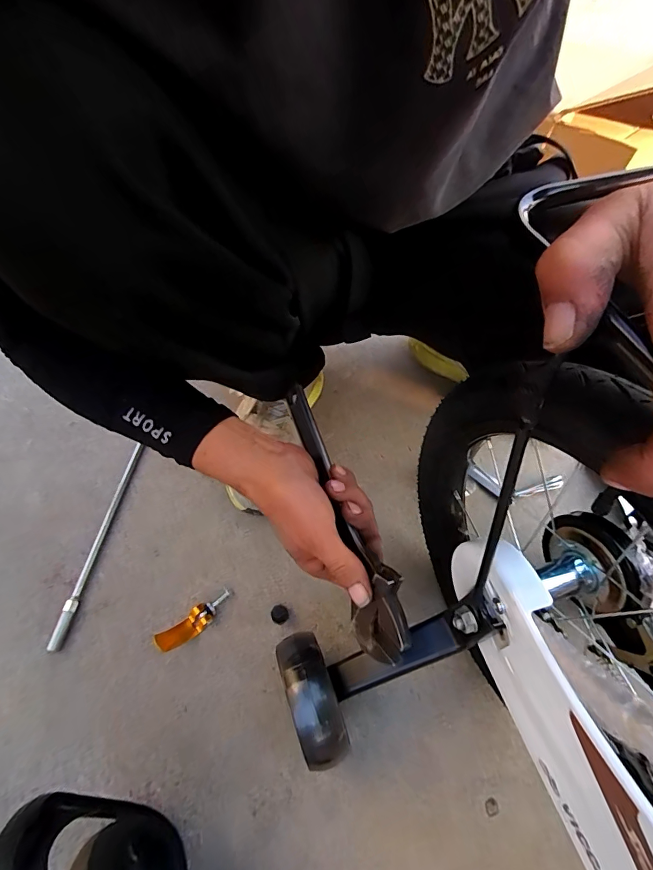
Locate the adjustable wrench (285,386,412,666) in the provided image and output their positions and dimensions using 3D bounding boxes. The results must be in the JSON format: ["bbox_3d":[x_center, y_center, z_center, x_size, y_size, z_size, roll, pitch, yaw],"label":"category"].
[{"bbox_3d":[0.006,0.064,0.349,0.018,0.063,0.235,2,46,-36],"label":"adjustable wrench"}]

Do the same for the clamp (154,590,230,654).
[{"bbox_3d":[-0.137,0.194,0.434,0.022,0.017,0.085,39,37,20],"label":"clamp"}]

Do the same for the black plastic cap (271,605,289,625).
[{"bbox_3d":[-0.050,0.194,0.450,0.018,0.010,0.019,2,57,-3],"label":"black plastic cap"}]

